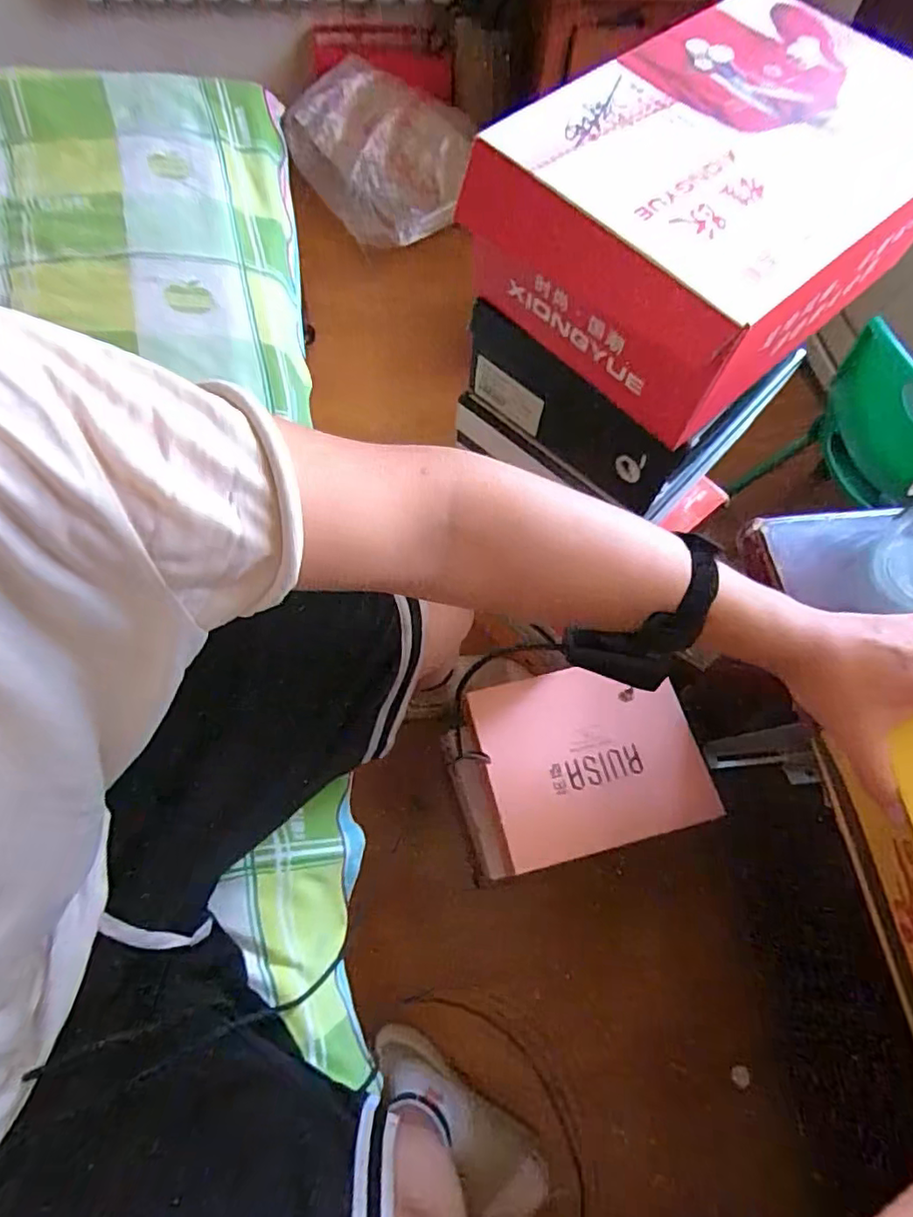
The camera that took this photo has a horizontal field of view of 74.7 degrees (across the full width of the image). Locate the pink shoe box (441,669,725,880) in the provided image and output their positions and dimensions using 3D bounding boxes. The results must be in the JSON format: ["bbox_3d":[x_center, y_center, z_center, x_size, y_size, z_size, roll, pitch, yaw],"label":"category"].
[{"bbox_3d":[0.164,0.227,0.869,0.337,0.118,0.247,-10,67,-7],"label":"pink shoe box"}]

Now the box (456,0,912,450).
[{"bbox_3d":[0.200,-0.310,0.466,0.314,0.128,0.232,-38,73,-18],"label":"box"}]

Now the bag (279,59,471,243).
[{"bbox_3d":[-0.169,-1.125,1.476,0.444,0.233,0.330,10,66,1],"label":"bag"}]

